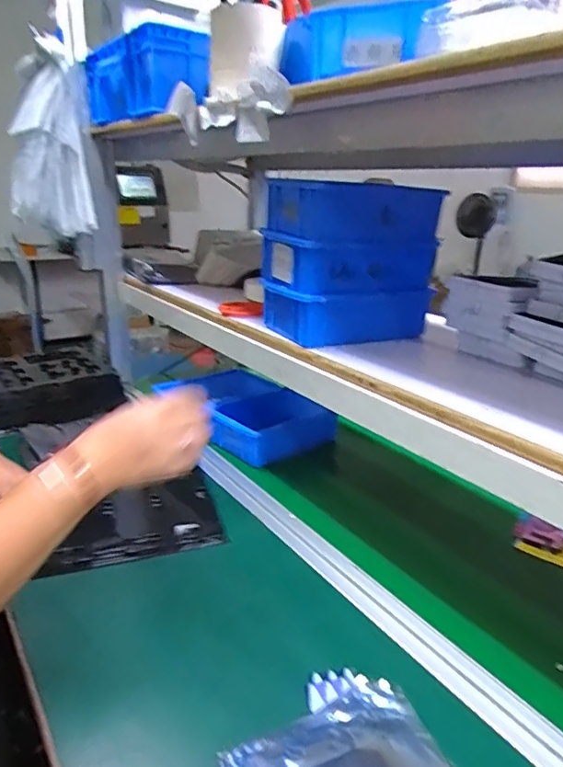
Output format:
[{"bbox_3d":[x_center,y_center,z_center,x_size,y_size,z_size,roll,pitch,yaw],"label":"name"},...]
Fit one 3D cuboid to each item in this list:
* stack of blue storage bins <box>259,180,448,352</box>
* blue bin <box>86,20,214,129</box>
[{"bbox_3d":[0.086,-0.152,0.683,0.195,0.178,0.104,-8,22,-23],"label":"stack of blue storage bins"},{"bbox_3d":[-0.212,-0.469,0.843,0.109,0.105,0.227,-15,25,-38],"label":"blue bin"}]

